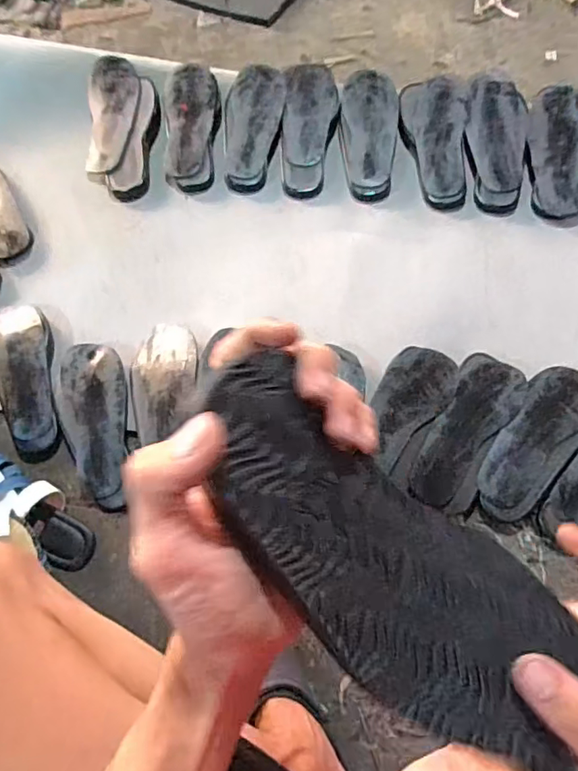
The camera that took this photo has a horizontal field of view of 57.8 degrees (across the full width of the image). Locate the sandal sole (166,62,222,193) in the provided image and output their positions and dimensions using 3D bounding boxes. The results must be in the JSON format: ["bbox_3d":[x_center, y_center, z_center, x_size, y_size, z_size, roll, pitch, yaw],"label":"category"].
[{"bbox_3d":[-0.173,-0.474,0.957,0.105,0.047,0.276,-4,68,1],"label":"sandal sole"}]

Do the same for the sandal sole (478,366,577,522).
[{"bbox_3d":[0.341,0.074,0.711,0.095,0.019,0.237,33,73,14],"label":"sandal sole"}]

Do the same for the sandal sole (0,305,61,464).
[{"bbox_3d":[-0.393,-0.014,0.784,0.094,0.034,0.260,-20,68,-6],"label":"sandal sole"}]

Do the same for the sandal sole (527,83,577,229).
[{"bbox_3d":[0.454,-0.390,0.882,0.095,0.022,0.254,4,77,10],"label":"sandal sole"}]

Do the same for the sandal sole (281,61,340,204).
[{"bbox_3d":[0.039,-0.464,0.941,0.099,0.046,0.279,2,68,3],"label":"sandal sole"}]

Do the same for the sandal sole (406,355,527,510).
[{"bbox_3d":[0.244,0.058,0.711,0.087,0.016,0.233,28,71,13],"label":"sandal sole"}]

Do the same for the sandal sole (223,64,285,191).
[{"bbox_3d":[-0.066,-0.465,0.941,0.102,0.019,0.248,5,80,4],"label":"sandal sole"}]

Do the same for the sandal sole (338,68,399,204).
[{"bbox_3d":[0.141,-0.447,0.934,0.102,0.042,0.273,3,68,3],"label":"sandal sole"}]

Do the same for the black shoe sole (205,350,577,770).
[{"bbox_3d":[0.050,0.085,0.246,0.235,0.031,0.095,44,73,-15],"label":"black shoe sole"}]

